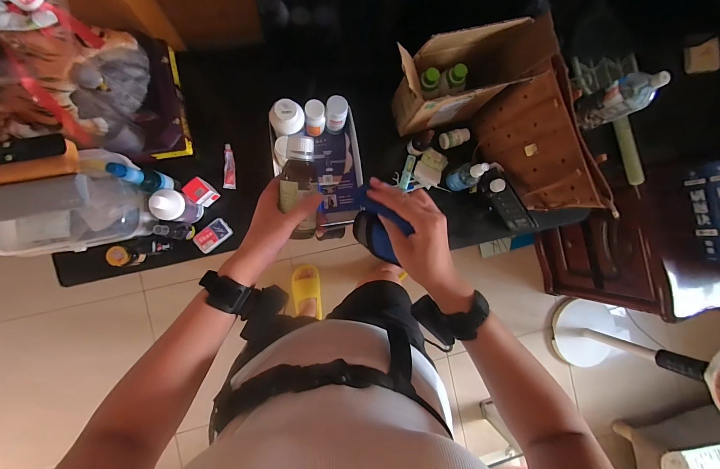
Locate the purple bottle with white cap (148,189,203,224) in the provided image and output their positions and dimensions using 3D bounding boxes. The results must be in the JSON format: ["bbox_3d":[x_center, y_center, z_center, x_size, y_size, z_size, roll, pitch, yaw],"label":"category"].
[{"bbox_3d":[-0.395,-0.058,0.664,0.059,0.141,0.063,20,86,-7],"label":"purple bottle with white cap"}]

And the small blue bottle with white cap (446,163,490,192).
[{"bbox_3d":[0.263,-0.143,0.757,0.052,0.138,0.057,-26,93,-8],"label":"small blue bottle with white cap"}]

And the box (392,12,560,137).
[{"bbox_3d":[0.206,-0.335,0.677,0.295,0.247,0.111,-20,92,-8],"label":"box"}]

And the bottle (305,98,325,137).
[{"bbox_3d":[-0.107,-0.272,0.745,0.048,0.110,0.056,4,88,-8],"label":"bottle"}]

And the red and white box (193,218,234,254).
[{"bbox_3d":[-0.347,0.003,0.731,0.081,0.013,0.048,-41,95,-7],"label":"red and white box"}]

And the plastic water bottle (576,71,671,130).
[{"bbox_3d":[0.654,-0.341,0.781,0.087,0.210,0.089,0,89,-8],"label":"plastic water bottle"}]

